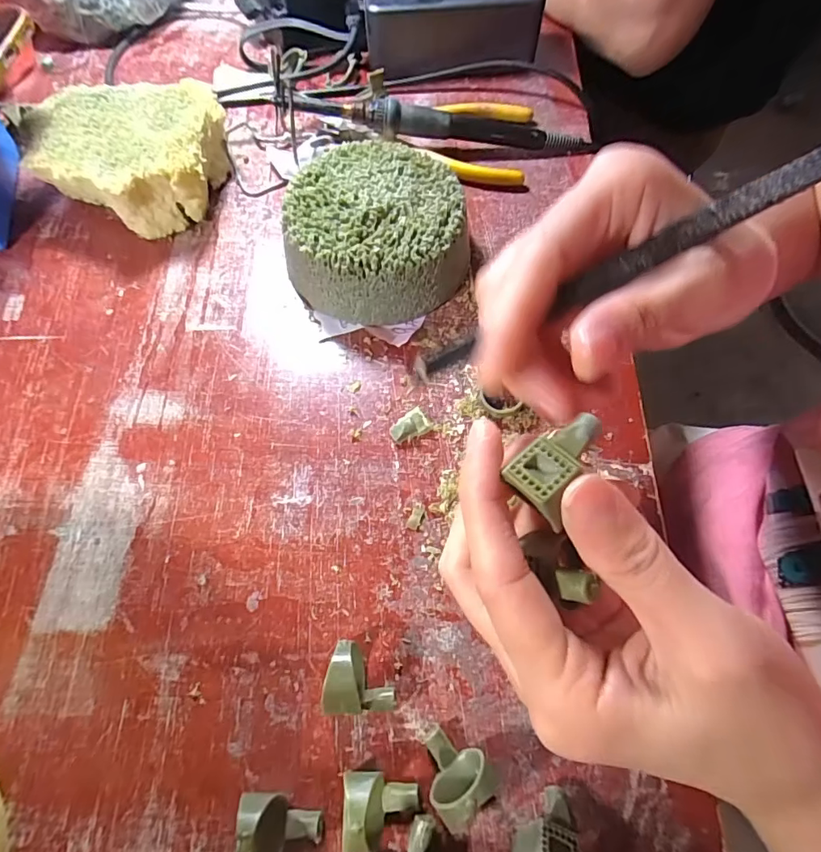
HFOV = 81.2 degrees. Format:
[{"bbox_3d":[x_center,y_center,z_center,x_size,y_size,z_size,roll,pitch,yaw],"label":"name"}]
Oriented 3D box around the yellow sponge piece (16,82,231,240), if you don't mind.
[{"bbox_3d":[-0.178,-0.172,0.312,0.115,0.043,0.104,-8,65,-3],"label":"yellow sponge piece"}]

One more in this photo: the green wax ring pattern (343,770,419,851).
[{"bbox_3d":[-0.010,0.138,0.173,0.026,0.026,0.023,-5,65,-1],"label":"green wax ring pattern"}]

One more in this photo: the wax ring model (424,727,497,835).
[{"bbox_3d":[0.016,0.127,0.177,0.023,0.028,0.026,-37,70,-15],"label":"wax ring model"}]

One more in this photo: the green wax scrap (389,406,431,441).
[{"bbox_3d":[-0.001,-0.001,0.250,0.020,0.008,0.014,-24,67,-10],"label":"green wax scrap"}]

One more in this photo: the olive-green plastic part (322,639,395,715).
[{"bbox_3d":[-0.020,0.102,0.195,0.027,0.019,0.025,0,65,1],"label":"olive-green plastic part"}]

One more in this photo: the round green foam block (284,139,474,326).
[{"bbox_3d":[-0.020,-0.114,0.282,0.102,0.045,0.103,0,65,1],"label":"round green foam block"}]

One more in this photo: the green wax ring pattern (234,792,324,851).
[{"bbox_3d":[-0.047,0.145,0.171,0.028,0.026,0.021,2,65,2],"label":"green wax ring pattern"}]

